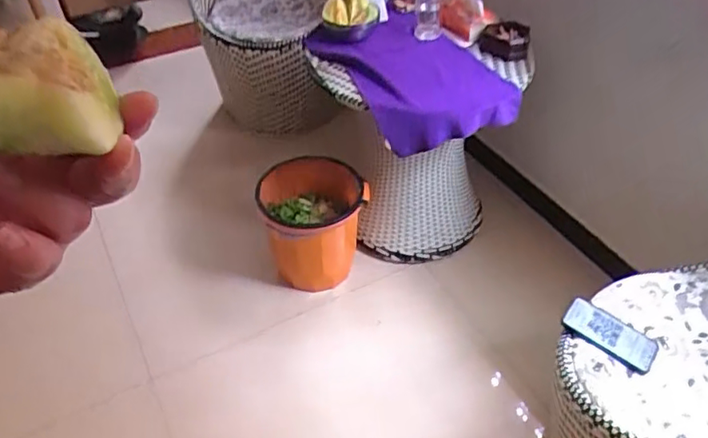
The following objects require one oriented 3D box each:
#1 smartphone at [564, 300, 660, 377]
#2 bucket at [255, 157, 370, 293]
[{"bbox_3d":[0.456,0.206,1.059,0.163,0.014,0.077,34,62,14],"label":"smartphone"},{"bbox_3d":[-0.105,0.011,1.602,0.271,0.319,0.279,-1,44,1],"label":"bucket"}]

